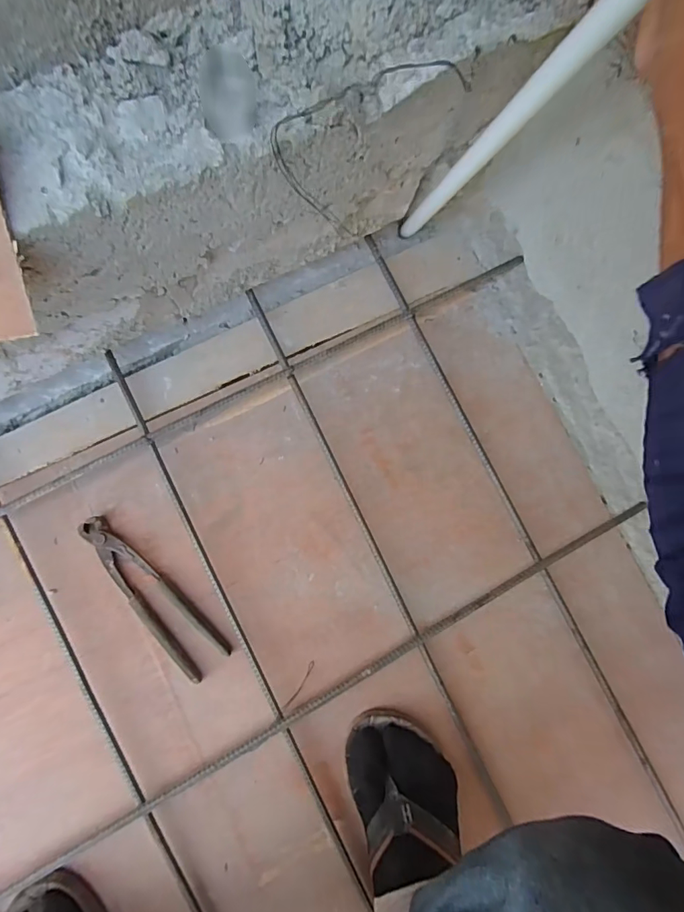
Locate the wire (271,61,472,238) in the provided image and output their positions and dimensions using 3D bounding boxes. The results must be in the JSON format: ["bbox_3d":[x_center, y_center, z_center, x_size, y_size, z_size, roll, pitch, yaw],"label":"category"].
[{"bbox_3d":[0.016,-0.266,0.431,0.178,0.191,0.019,-29,86,-10],"label":"wire"}]

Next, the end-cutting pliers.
[{"bbox_3d":[-0.222,0.162,0.525,0.053,0.015,0.217,-43,89,-9],"label":"end-cutting pliers"}]

